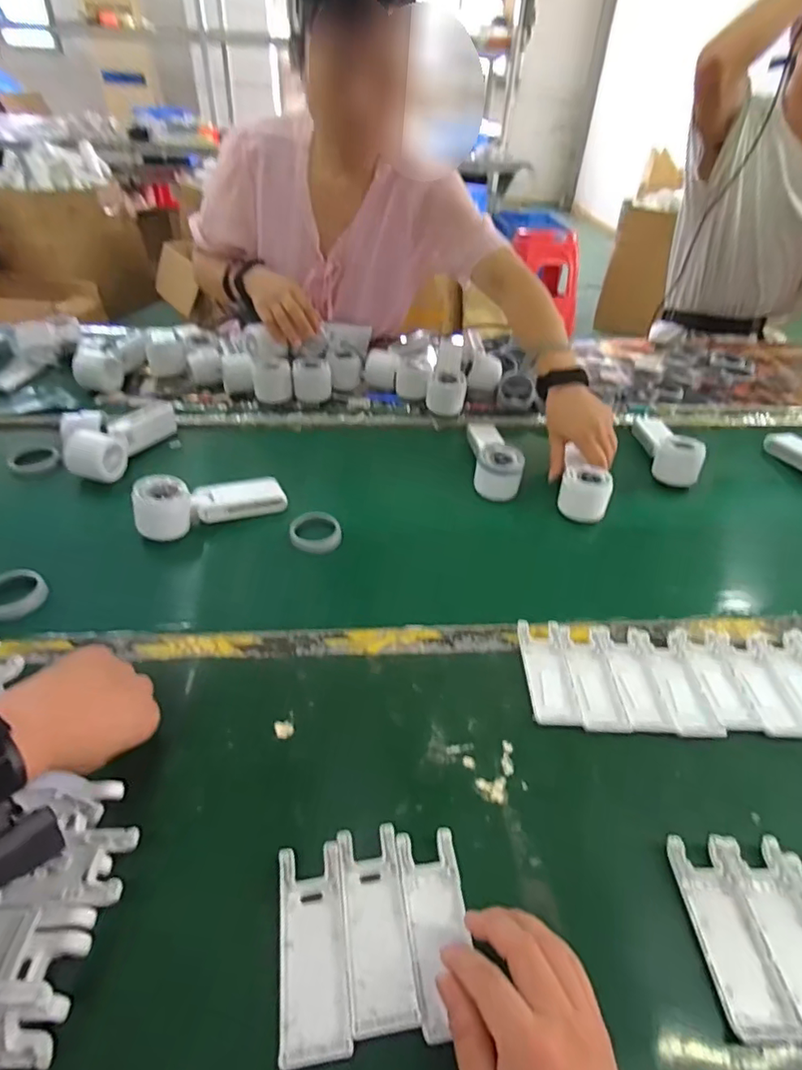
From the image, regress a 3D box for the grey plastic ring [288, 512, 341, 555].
[{"bbox_3d":[-0.099,-0.005,0.632,0.058,0.016,0.058,1,39,-1],"label":"grey plastic ring"}]

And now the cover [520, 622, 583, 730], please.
[{"bbox_3d":[0.133,0.121,0.489,0.040,0.011,0.101,2,39,-1],"label":"cover"}]

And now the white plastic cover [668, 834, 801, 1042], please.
[{"bbox_3d":[0.209,0.249,0.344,0.044,0.012,0.103,2,39,0],"label":"white plastic cover"}]

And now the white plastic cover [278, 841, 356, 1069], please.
[{"bbox_3d":[-0.052,0.247,0.327,0.040,0.010,0.105,-4,39,-8],"label":"white plastic cover"}]

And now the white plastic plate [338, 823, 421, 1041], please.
[{"bbox_3d":[-0.015,0.240,0.337,0.039,0.013,0.104,-5,39,-9],"label":"white plastic plate"}]

